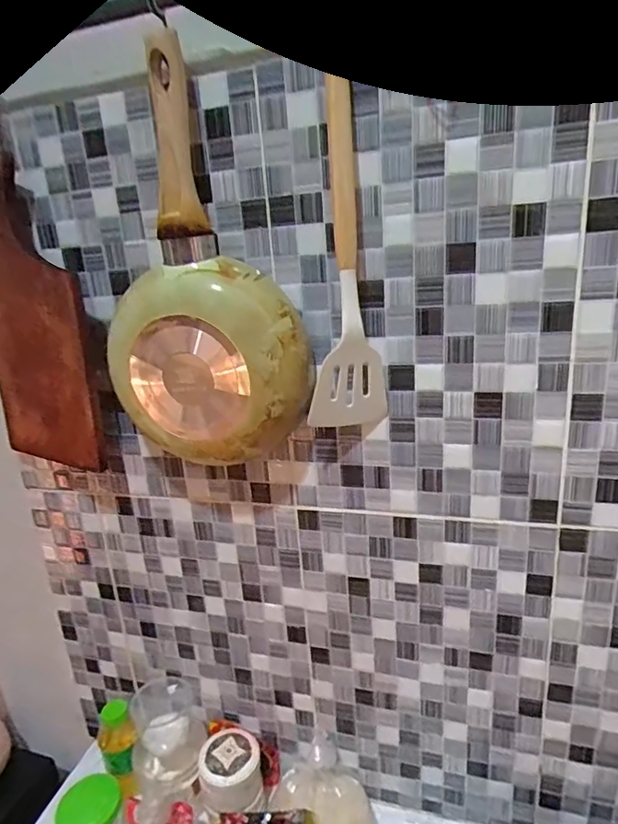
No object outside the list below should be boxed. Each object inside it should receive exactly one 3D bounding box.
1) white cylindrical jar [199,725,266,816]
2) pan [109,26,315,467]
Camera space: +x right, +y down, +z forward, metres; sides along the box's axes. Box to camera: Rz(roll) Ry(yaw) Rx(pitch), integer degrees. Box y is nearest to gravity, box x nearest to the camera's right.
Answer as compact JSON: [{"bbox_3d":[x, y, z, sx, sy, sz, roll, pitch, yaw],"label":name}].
[{"bbox_3d":[-0.091,0.434,0.615,0.062,0.081,0.068,6,21,31],"label":"white cylindrical jar"},{"bbox_3d":[-0.100,-0.105,0.441,0.183,0.306,0.052,-2,18,10],"label":"pan"}]

